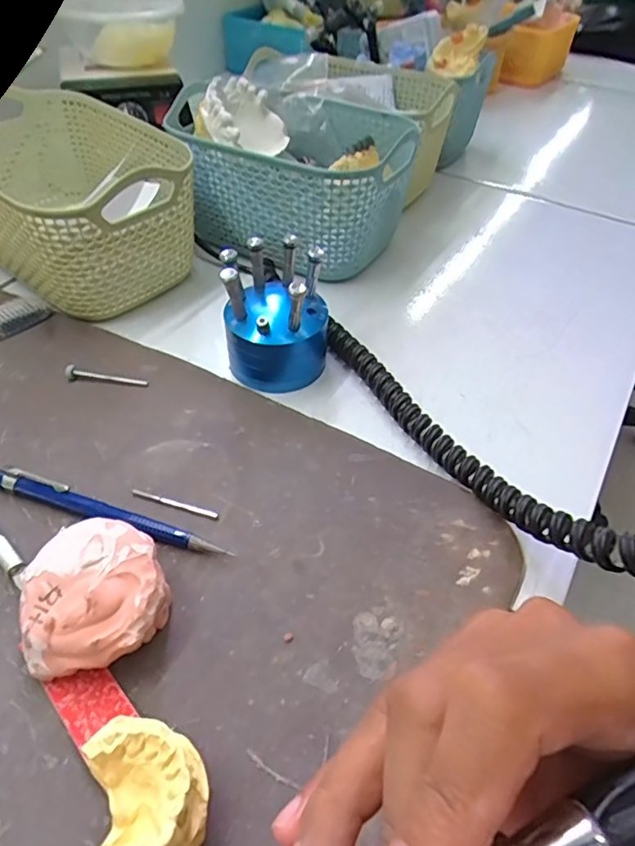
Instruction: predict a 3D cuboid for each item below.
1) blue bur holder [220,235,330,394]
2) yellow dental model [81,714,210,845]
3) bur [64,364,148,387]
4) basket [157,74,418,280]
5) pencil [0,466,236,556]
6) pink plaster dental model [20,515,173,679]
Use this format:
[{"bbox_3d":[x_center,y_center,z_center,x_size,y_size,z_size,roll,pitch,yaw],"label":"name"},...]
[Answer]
[{"bbox_3d":[-0.022,-0.061,0.312,0.058,0.065,0.056,2,47,-1],"label":"blue bur holder"},{"bbox_3d":[-0.053,0.125,0.160,0.036,0.032,0.066,6,47,2],"label":"yellow dental model"},{"bbox_3d":[-0.120,-0.027,0.316,0.047,0.005,0.008,6,47,3],"label":"bur"},{"bbox_3d":[-0.009,-0.177,0.407,0.143,0.094,0.118,25,50,19],"label":"basket"},{"bbox_3d":[-0.103,0.039,0.253,0.134,0.011,0.008,16,48,11],"label":"pencil"},{"bbox_3d":[-0.085,0.067,0.214,0.051,0.029,0.053,-14,49,-15],"label":"pink plaster dental model"}]

